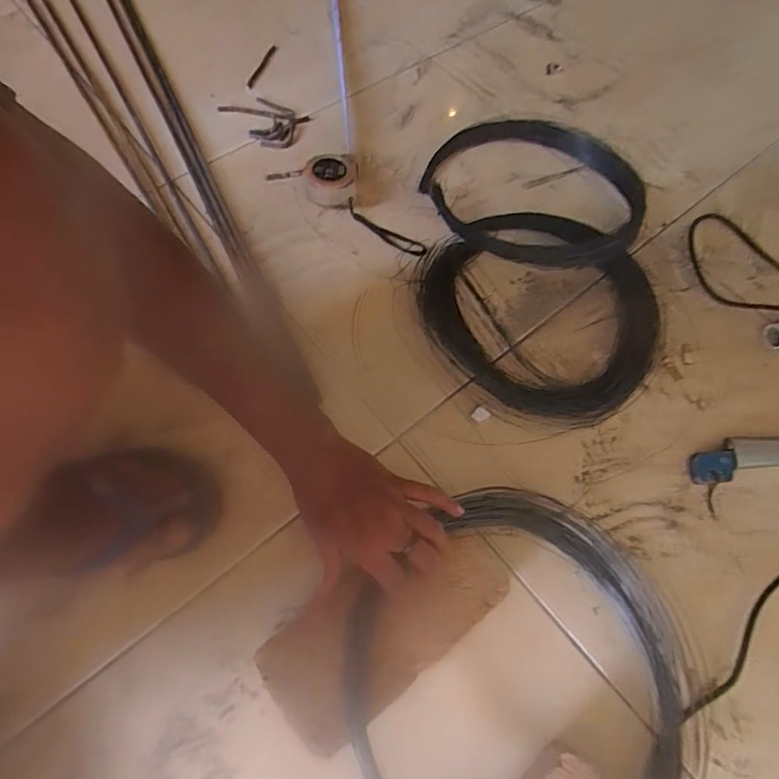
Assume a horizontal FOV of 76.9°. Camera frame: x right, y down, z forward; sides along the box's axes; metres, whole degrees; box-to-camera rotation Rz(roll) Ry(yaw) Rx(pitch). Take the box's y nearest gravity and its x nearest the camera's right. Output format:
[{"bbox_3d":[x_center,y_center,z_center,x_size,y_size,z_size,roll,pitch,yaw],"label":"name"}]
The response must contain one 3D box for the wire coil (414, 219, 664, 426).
[{"bbox_3d":[0.180,-0.096,0.572,0.273,0.038,0.255,41,69,14],"label":"wire coil"}]

